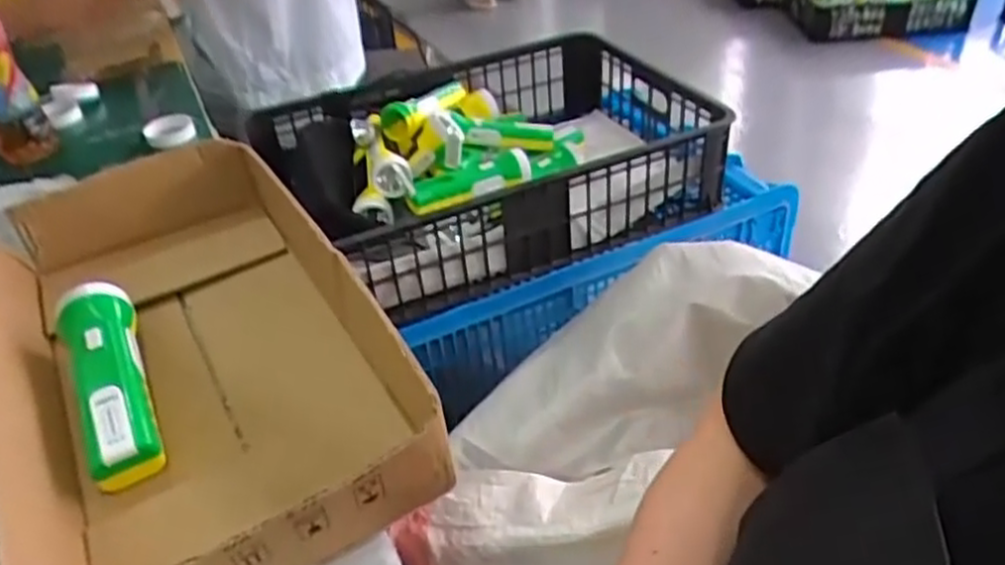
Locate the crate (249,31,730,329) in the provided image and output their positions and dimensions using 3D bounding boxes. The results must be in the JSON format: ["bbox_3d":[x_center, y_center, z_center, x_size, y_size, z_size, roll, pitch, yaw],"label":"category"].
[{"bbox_3d":[0.004,-0.186,1.044,0.562,0.151,0.412,-23,42,-20],"label":"crate"}]

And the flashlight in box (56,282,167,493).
[{"bbox_3d":[-0.268,0.066,0.513,0.046,0.048,0.161,-21,41,-17],"label":"flashlight in box"}]

